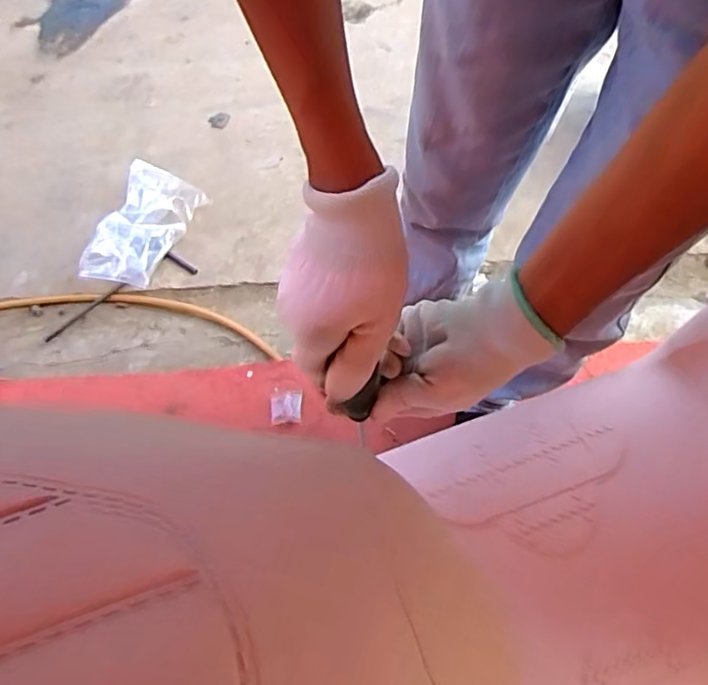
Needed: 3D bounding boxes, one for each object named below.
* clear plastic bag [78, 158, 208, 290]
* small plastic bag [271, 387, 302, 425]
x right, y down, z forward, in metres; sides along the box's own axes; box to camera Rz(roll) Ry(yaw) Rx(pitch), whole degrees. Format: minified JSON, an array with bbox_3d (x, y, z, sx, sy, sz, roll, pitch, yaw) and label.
[{"bbox_3d":[-0.448,-0.261,1.255,0.174,0.083,0.331,8,60,6],"label":"clear plastic bag"},{"bbox_3d":[-0.119,0.108,0.994,0.056,0.013,0.070,-2,56,3],"label":"small plastic bag"}]

